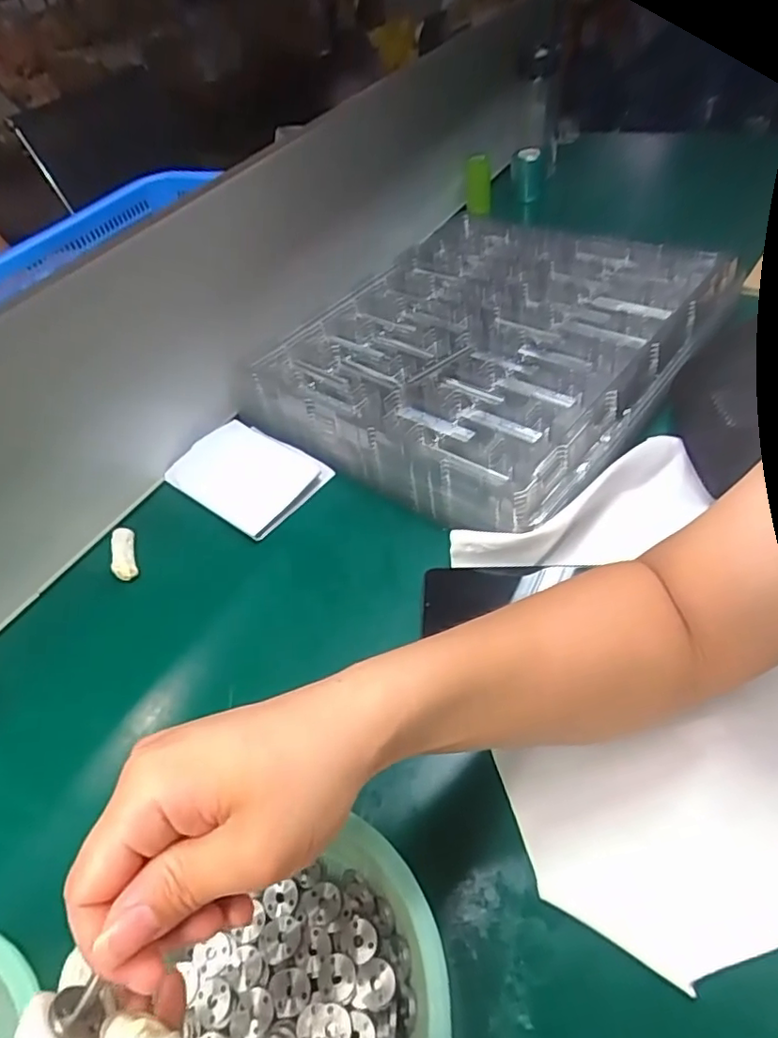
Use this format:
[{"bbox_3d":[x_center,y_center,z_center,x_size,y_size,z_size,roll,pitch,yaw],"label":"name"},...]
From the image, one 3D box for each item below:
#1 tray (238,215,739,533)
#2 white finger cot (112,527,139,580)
[{"bbox_3d":[0.110,-0.197,0.660,0.387,0.063,0.454,28,59,31],"label":"tray"},{"bbox_3d":[-0.250,0.033,0.561,0.022,0.011,0.058,-21,48,-8],"label":"white finger cot"}]

